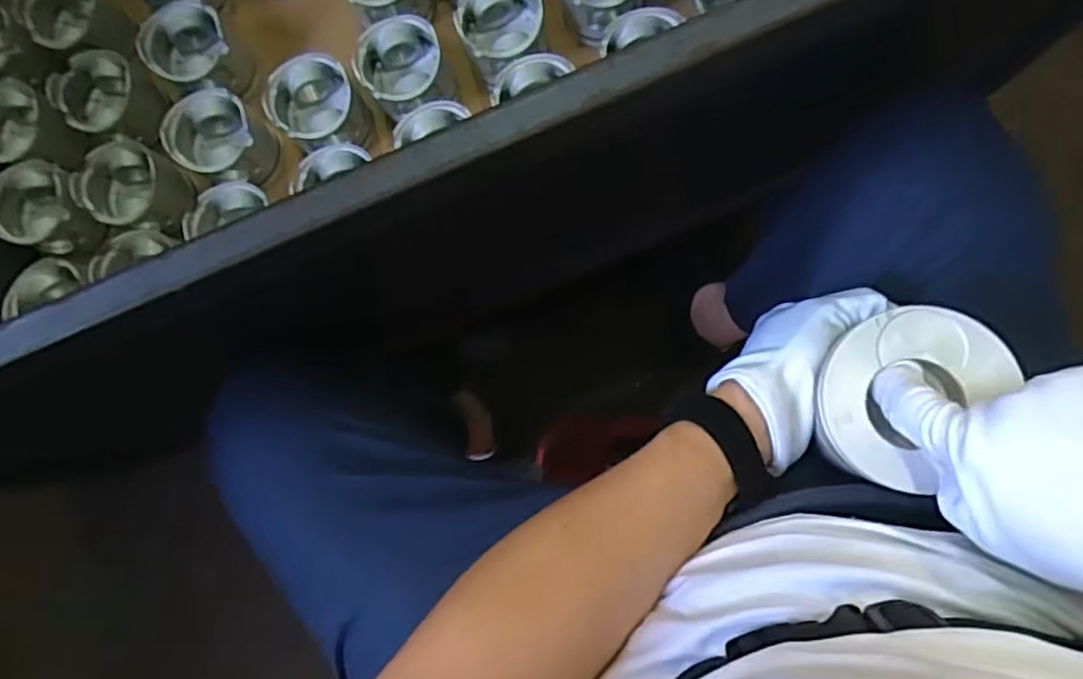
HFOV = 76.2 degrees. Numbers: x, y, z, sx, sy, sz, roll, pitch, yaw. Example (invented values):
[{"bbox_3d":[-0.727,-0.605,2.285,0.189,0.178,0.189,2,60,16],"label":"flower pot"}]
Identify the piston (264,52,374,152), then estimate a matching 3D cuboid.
[{"bbox_3d":[-0.243,-0.253,0.766,0.093,0.070,0.101,0,85,4],"label":"piston"}]

